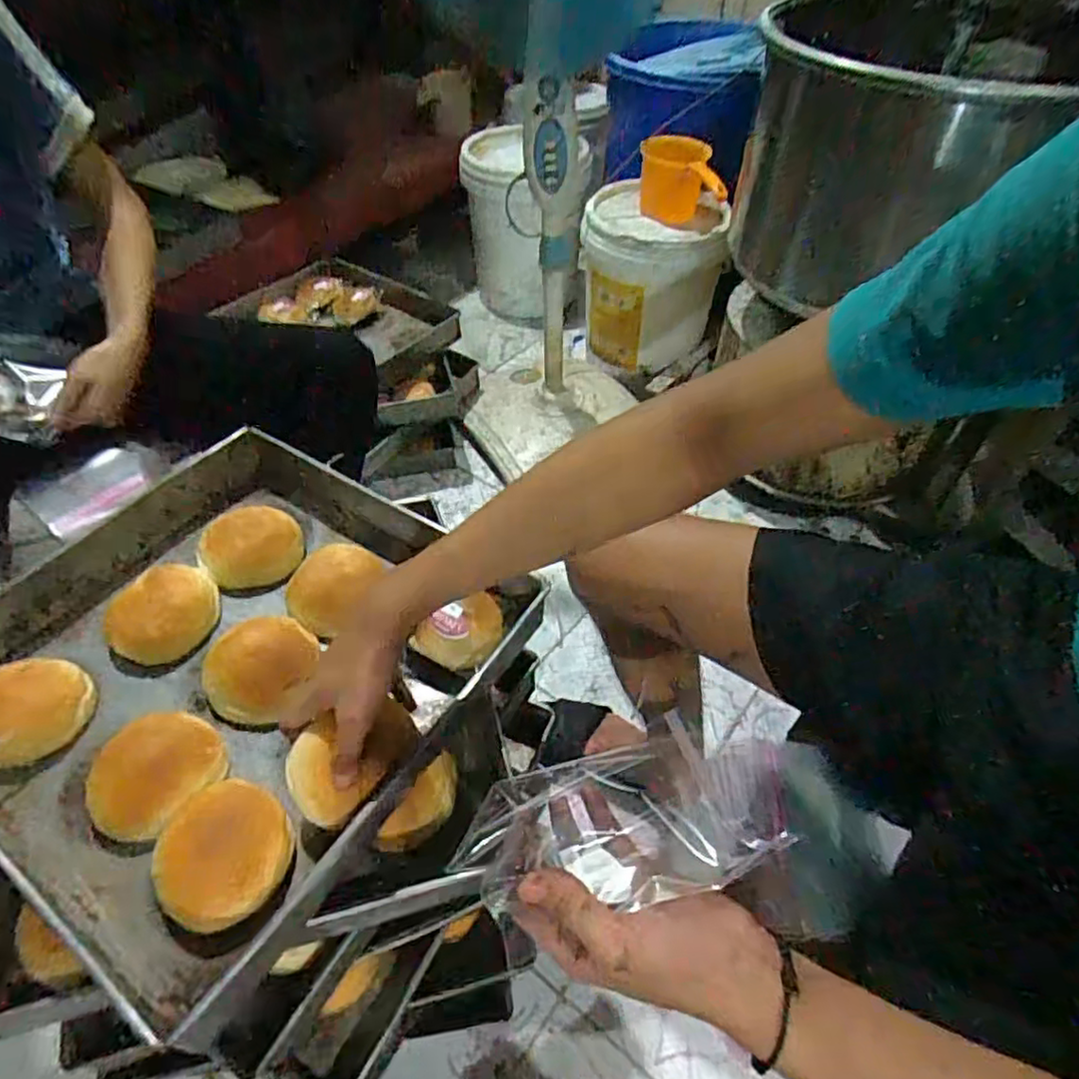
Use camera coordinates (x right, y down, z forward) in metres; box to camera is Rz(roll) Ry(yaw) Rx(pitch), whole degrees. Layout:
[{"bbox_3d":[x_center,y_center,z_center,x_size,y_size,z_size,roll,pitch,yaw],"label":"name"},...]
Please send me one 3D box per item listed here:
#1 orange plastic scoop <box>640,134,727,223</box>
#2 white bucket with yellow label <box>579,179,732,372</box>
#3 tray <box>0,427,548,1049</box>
[{"bbox_3d":[0.295,-0.757,1.408,0.159,0.134,0.113,0,49,-1],"label":"orange plastic scoop"},{"bbox_3d":[0.250,-0.608,1.549,0.294,0.299,0.279,1,49,-1],"label":"white bucket with yellow label"},{"bbox_3d":[-0.281,0.104,0.599,0.445,0.060,0.418,29,54,22],"label":"tray"}]

